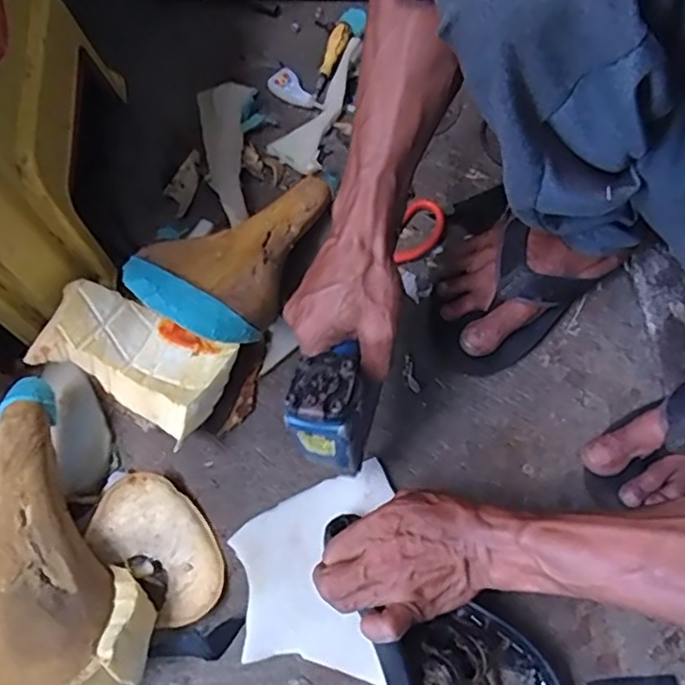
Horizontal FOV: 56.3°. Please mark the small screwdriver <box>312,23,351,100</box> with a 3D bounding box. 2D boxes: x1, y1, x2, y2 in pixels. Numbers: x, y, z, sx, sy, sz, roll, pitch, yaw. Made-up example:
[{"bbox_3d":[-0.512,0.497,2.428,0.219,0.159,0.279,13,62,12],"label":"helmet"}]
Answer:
[{"bbox_3d":[-0.013,-0.339,0.768,0.026,0.017,0.110,11,65,8],"label":"small screwdriver"}]

